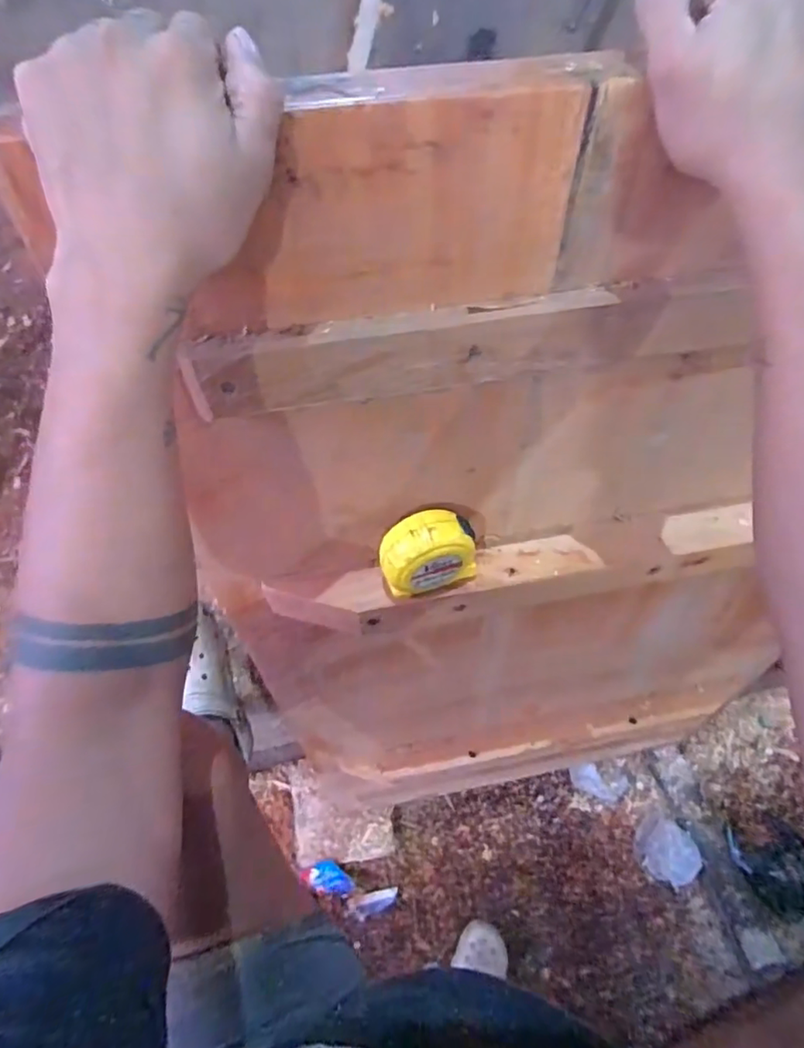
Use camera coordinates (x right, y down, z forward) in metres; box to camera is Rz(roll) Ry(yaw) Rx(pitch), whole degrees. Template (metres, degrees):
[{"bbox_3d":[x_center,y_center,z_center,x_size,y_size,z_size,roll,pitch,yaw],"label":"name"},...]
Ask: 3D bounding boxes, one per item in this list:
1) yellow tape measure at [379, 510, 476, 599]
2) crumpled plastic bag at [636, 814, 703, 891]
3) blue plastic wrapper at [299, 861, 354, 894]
[{"bbox_3d":[0.022,0.026,0.458,0.079,0.081,0.039,-16,60,-7],"label":"yellow tape measure"},{"bbox_3d":[0.565,0.699,1.190,0.110,0.050,0.129,-40,66,-20],"label":"crumpled plastic bag"},{"bbox_3d":[-0.156,0.746,1.177,0.114,0.061,0.059,8,60,6],"label":"blue plastic wrapper"}]

